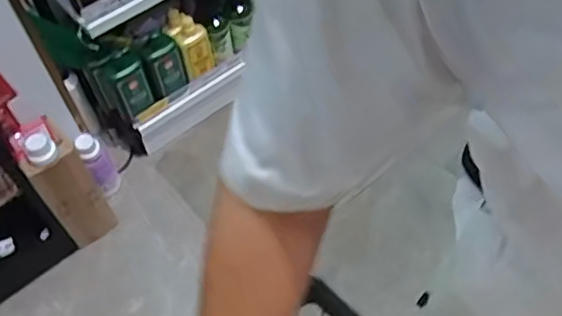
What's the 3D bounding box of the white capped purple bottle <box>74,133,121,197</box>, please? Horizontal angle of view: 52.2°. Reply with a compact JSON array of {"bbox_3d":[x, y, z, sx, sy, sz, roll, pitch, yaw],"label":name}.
[{"bbox_3d":[-0.481,0.018,1.528,0.067,0.201,0.064,-2,54,2],"label":"white capped purple bottle"}]

